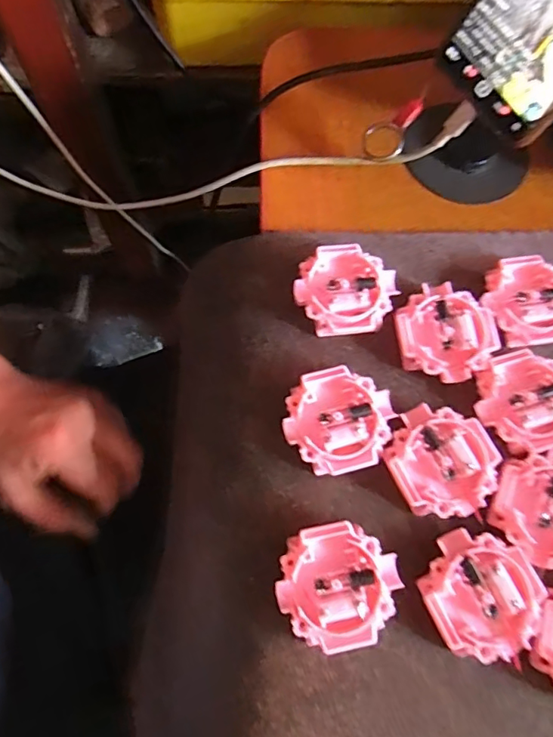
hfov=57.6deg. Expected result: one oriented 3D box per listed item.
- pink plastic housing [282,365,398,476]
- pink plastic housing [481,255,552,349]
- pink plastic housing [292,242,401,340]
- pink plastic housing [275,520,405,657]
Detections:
[{"bbox_3d":[0.032,0.027,0.259,0.054,0.017,0.052,1,72,-2],"label":"pink plastic housing"},{"bbox_3d":[0.144,-0.038,0.288,0.053,0.017,0.051,1,72,-2],"label":"pink plastic housing"},{"bbox_3d":[0.038,-0.044,0.281,0.055,0.014,0.051,-7,72,-5],"label":"pink plastic housing"},{"bbox_3d":[0.029,0.100,0.234,0.055,0.016,0.052,-11,73,-6],"label":"pink plastic housing"}]

